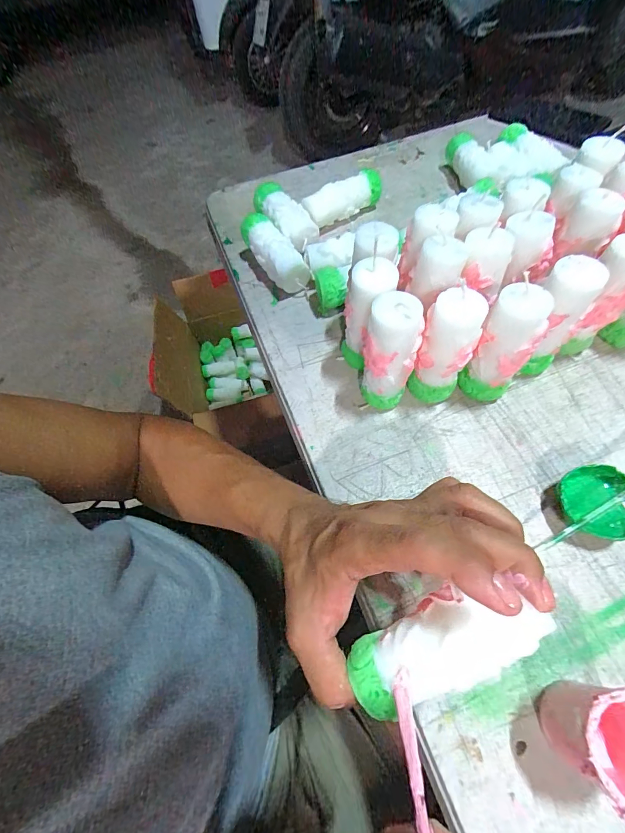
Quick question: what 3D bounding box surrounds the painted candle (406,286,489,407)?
[{"bbox_3d":[0.108,-0.051,0.301,0.040,0.110,0.031,20,65,14],"label":"painted candle"}]

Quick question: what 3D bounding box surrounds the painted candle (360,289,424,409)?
[{"bbox_3d":[0.063,-0.048,0.304,0.042,0.108,0.039,11,63,10],"label":"painted candle"}]

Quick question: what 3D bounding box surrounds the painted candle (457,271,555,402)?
[{"bbox_3d":[0.156,-0.055,0.303,0.039,0.106,0.040,26,66,17],"label":"painted candle"}]

